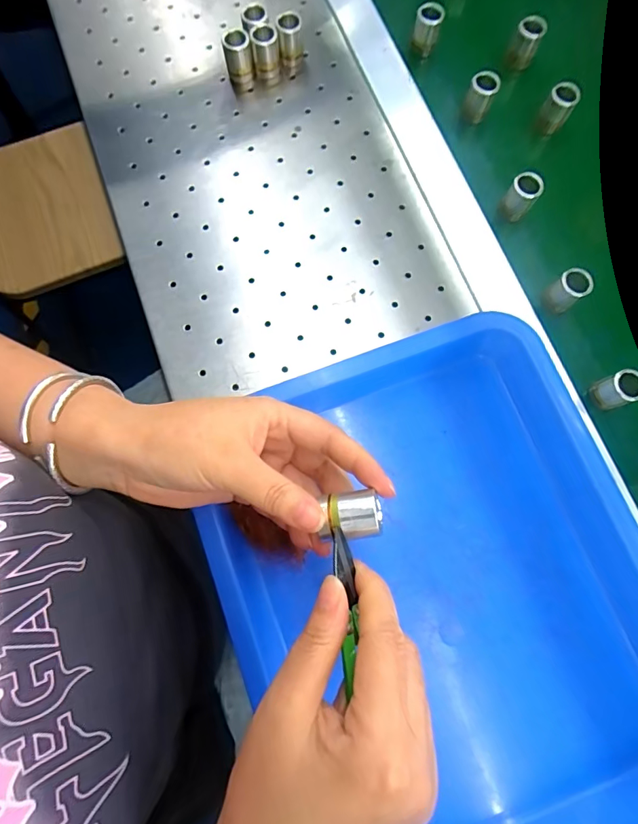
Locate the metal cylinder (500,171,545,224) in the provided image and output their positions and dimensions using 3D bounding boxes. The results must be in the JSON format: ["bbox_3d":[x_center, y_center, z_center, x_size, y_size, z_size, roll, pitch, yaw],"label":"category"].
[{"bbox_3d":[0.164,-0.173,0.352,0.022,0.037,0.018,32,79,6],"label":"metal cylinder"}]

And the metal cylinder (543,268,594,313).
[{"bbox_3d":[0.190,-0.092,0.333,0.020,0.033,0.022,0,77,-1],"label":"metal cylinder"}]

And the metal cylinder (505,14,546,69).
[{"bbox_3d":[0.184,-0.328,0.386,0.021,0.035,0.024,32,79,6],"label":"metal cylinder"}]

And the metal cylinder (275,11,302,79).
[{"bbox_3d":[-0.025,-0.318,0.377,0.020,0.040,0.018,-2,77,-2],"label":"metal cylinder"}]

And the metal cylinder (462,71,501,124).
[{"bbox_3d":[0.138,-0.269,0.374,0.022,0.036,0.019,22,78,4],"label":"metal cylinder"}]

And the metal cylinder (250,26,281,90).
[{"bbox_3d":[-0.046,-0.308,0.376,0.022,0.040,0.018,8,77,1],"label":"metal cylinder"}]

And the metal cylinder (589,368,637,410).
[{"bbox_3d":[0.217,-0.016,0.315,0.020,0.032,0.022,-22,79,-6],"label":"metal cylinder"}]

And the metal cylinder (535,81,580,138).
[{"bbox_3d":[0.204,-0.258,0.374,0.023,0.038,0.020,32,79,6],"label":"metal cylinder"}]

